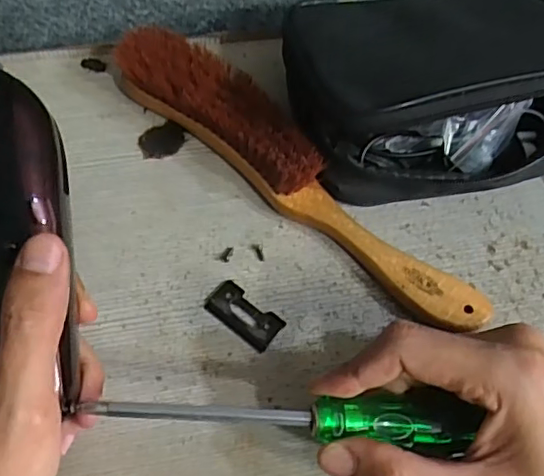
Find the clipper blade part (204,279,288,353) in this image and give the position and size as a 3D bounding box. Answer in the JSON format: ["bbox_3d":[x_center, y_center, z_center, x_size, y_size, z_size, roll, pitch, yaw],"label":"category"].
[{"bbox_3d":[-0.015,0.040,0.308,0.041,0.004,0.021,36,64,17],"label":"clipper blade part"}]

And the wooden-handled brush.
[{"bbox_3d":[0.013,-0.040,0.333,0.257,0.040,0.043,38,65,18],"label":"wooden-handled brush"}]

